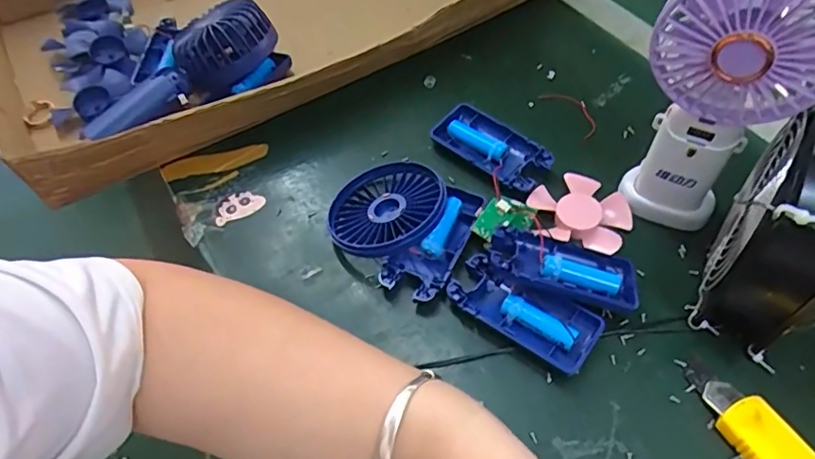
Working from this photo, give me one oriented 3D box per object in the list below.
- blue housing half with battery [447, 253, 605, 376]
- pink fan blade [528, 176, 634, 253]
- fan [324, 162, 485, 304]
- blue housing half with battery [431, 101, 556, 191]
[{"bbox_3d":[0.074,0.053,0.353,0.093,0.016,0.043,31,63,23],"label":"blue housing half with battery"},{"bbox_3d":[0.123,-0.012,0.394,0.068,0.015,0.064,-2,55,4],"label":"pink fan blade"},{"bbox_3d":[-0.005,-0.009,0.392,0.104,0.030,0.090,30,63,23],"label":"fan"},{"bbox_3d":[0.066,-0.064,0.435,0.091,0.017,0.042,37,66,26],"label":"blue housing half with battery"}]

